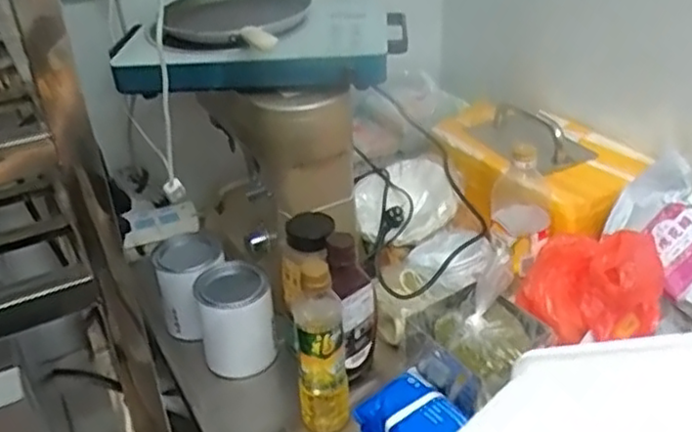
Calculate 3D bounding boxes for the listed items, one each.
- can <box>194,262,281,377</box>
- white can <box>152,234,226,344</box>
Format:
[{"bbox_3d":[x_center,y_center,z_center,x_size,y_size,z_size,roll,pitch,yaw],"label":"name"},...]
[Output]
[{"bbox_3d":[-0.156,0.143,0.940,0.098,0.131,0.098,-16,34,-20],"label":"can"},{"bbox_3d":[-0.225,0.100,1.011,0.099,0.129,0.101,-11,32,-12],"label":"white can"}]

